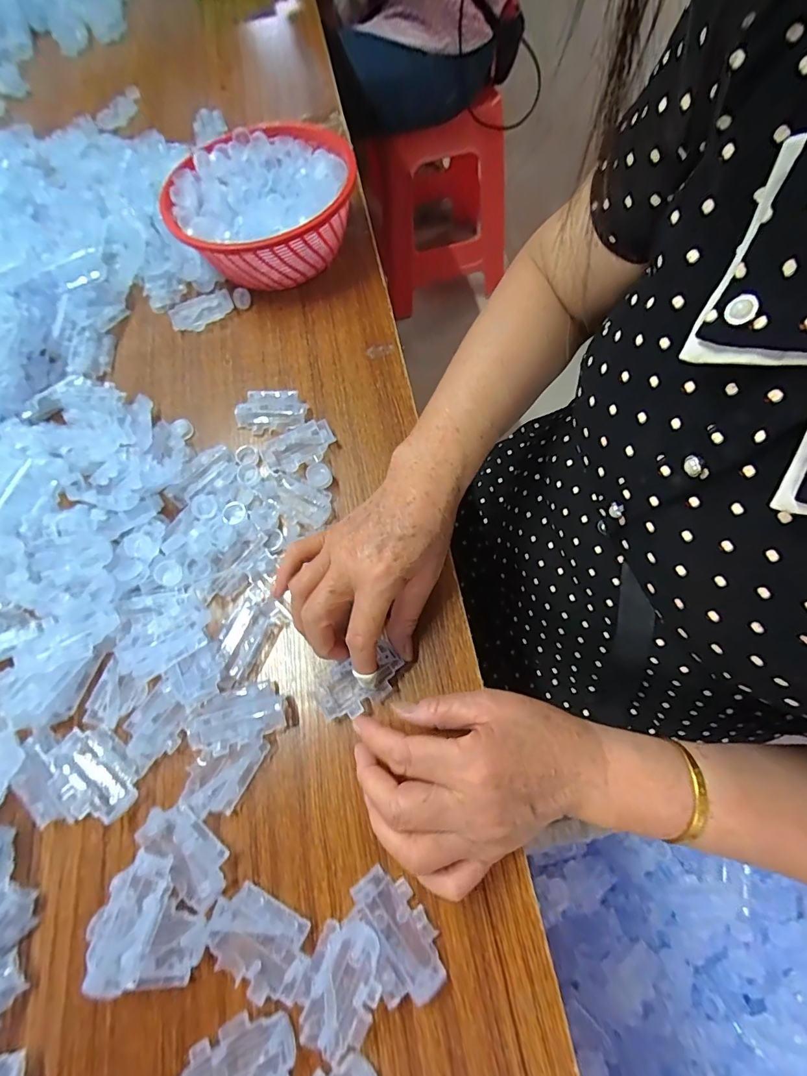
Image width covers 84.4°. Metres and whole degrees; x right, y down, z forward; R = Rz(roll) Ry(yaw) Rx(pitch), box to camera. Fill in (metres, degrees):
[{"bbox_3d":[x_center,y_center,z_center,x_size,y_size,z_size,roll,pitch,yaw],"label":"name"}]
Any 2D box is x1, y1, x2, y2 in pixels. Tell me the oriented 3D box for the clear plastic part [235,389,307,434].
[{"bbox_3d":[-0.128,-0.125,0.431,0.066,0.013,0.039,-3,68,4],"label":"clear plastic part"}]

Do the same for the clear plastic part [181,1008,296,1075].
[{"bbox_3d":[-0.095,0.306,0.254,0.069,0.010,0.043,-27,68,-6],"label":"clear plastic part"}]

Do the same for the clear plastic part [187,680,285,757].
[{"bbox_3d":[-0.124,0.131,0.326,0.066,0.012,0.040,-22,68,-4],"label":"clear plastic part"}]

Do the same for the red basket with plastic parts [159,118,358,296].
[{"bbox_3d":[-0.148,-0.349,0.492,0.184,0.090,0.180,-2,68,4],"label":"red basket with plastic parts"}]

